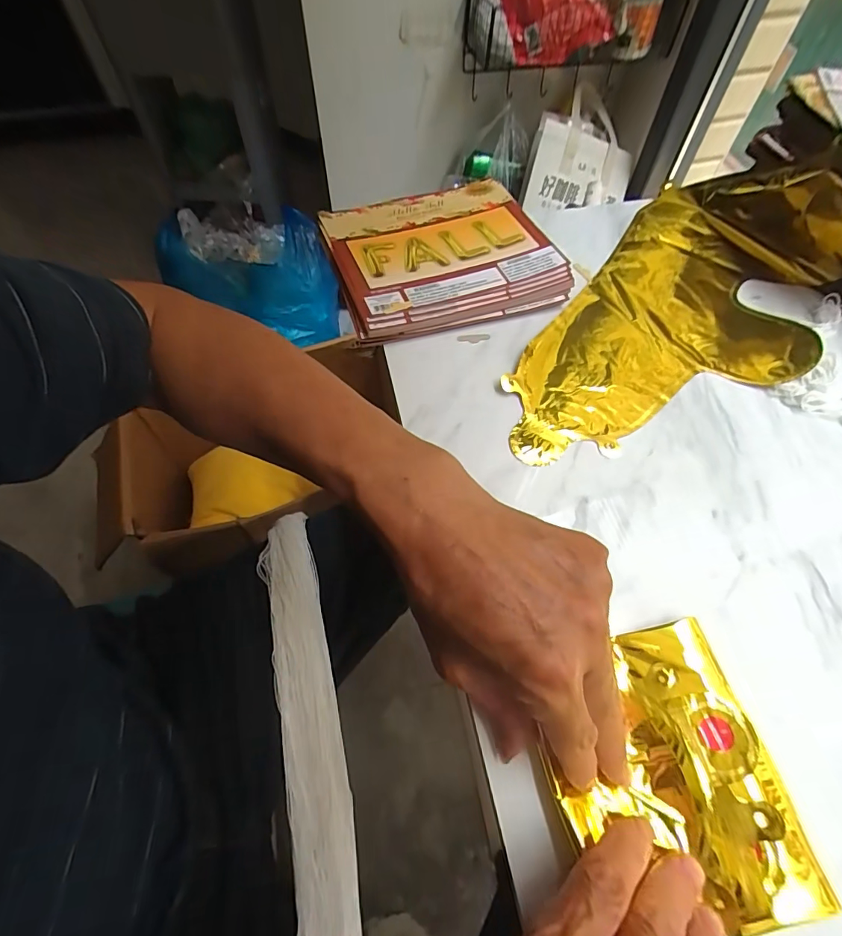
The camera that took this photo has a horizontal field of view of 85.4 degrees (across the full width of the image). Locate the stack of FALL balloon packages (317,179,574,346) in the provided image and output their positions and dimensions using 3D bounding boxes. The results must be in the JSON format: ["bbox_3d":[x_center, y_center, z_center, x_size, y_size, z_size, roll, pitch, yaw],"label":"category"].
[{"bbox_3d":[0.017,-0.202,0.433,0.197,0.022,0.174,-16,61,-9],"label":"stack of FALL balloon packages"}]

